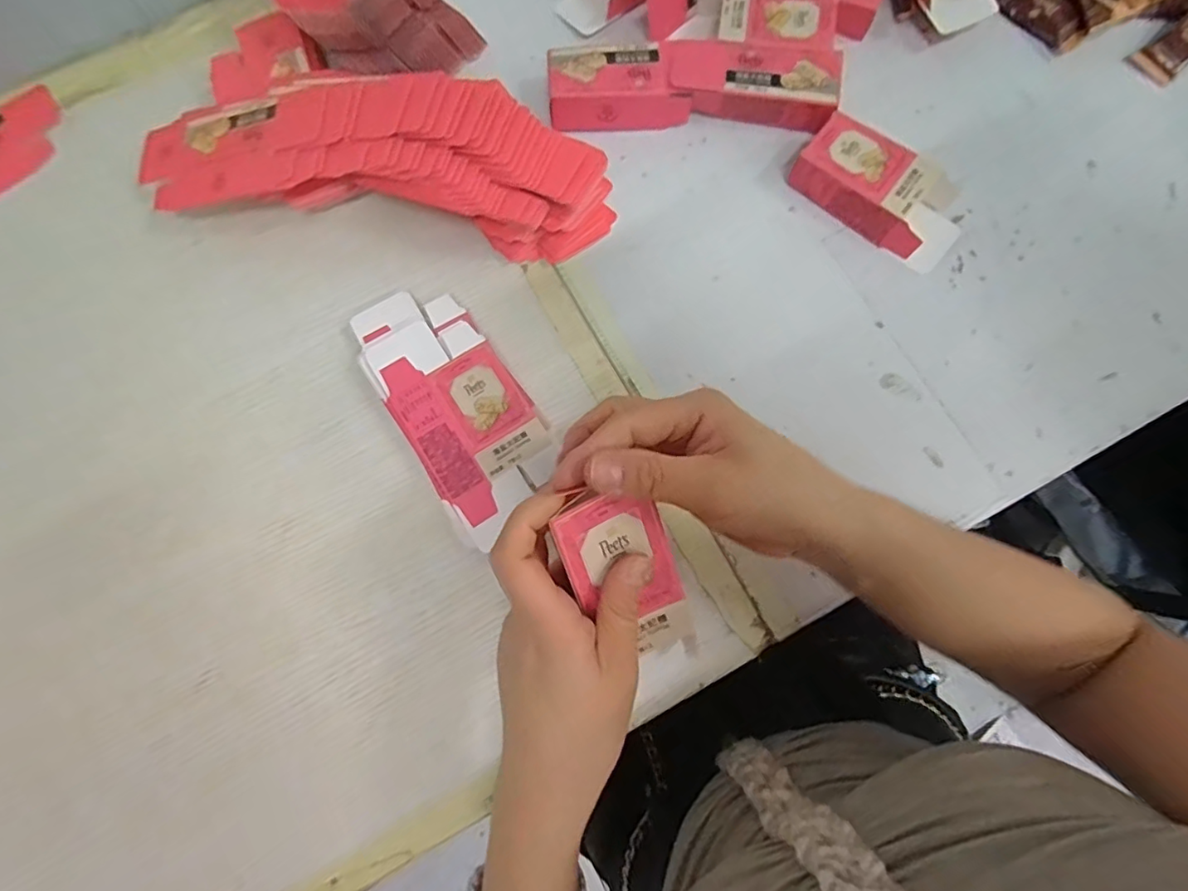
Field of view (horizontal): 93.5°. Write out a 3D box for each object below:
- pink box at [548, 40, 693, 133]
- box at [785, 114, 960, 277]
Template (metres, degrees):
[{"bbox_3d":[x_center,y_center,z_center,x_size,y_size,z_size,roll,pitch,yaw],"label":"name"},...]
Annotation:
[{"bbox_3d":[0.019,-0.286,0.444,0.107,0.031,0.059,-6,79,0],"label":"pink box"},{"bbox_3d":[0.217,-0.192,0.419,0.127,0.033,0.061,38,81,8],"label":"box"}]

